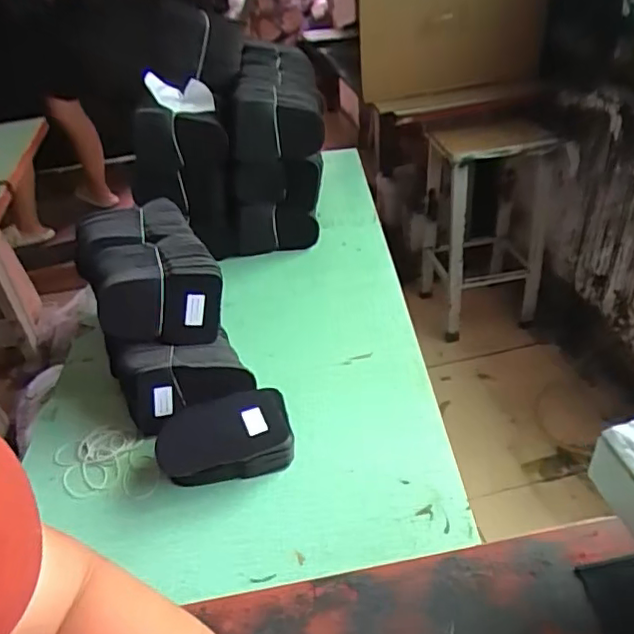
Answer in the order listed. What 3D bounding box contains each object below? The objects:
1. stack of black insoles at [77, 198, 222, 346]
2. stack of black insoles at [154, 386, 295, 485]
[{"bbox_3d":[-0.231,-0.061,0.797,0.153,0.094,0.238,-19,39,-18],"label":"stack of black insoles"},{"bbox_3d":[-0.108,0.149,0.700,0.154,0.065,0.103,-9,37,-4],"label":"stack of black insoles"}]

